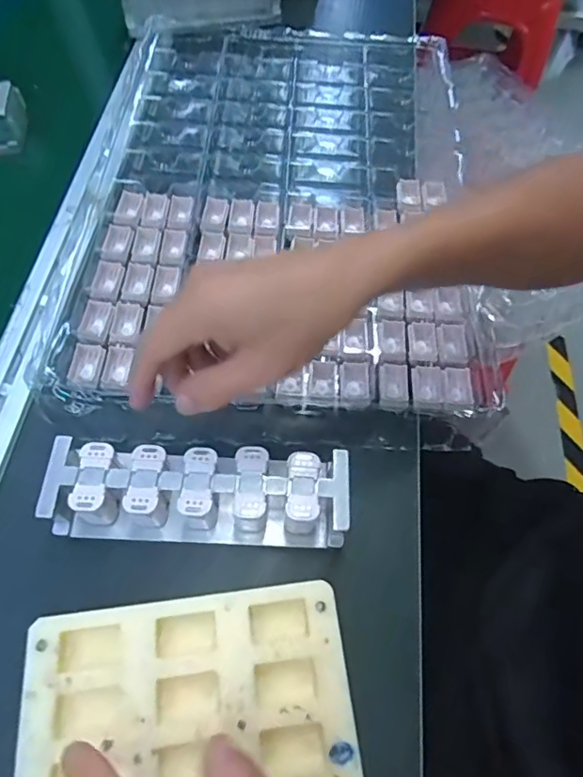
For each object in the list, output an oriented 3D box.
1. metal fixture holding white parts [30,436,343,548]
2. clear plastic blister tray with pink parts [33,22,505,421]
[{"bbox_3d":[-0.059,0.067,0.344,0.188,0.043,0.060,2,61,0],"label":"metal fixture holding white parts"},{"bbox_3d":[-0.006,-0.199,0.506,0.346,0.031,0.517,4,61,1],"label":"clear plastic blister tray with pink parts"}]

